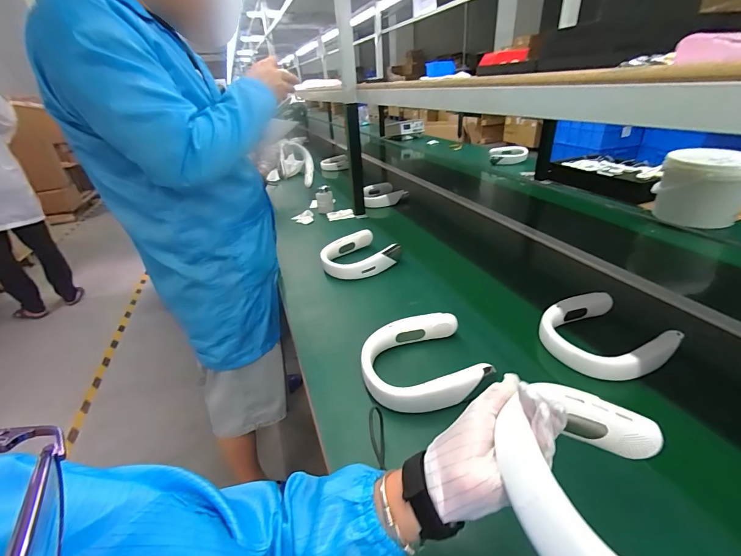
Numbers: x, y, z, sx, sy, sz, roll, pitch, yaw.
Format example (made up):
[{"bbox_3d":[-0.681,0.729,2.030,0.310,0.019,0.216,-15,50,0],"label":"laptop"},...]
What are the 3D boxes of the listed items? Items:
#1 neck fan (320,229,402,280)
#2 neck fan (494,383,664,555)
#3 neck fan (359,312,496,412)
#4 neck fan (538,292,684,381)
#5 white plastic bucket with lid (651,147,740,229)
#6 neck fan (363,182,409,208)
[{"bbox_3d":[-0.037,-0.061,0.982,0.203,0.061,0.188,-27,37,-33],"label":"neck fan"},{"bbox_3d":[0.198,0.175,0.282,0.181,0.040,0.178,21,28,-7],"label":"neck fan"},{"bbox_3d":[0.085,0.148,0.606,0.201,0.061,0.194,-5,30,-1],"label":"neck fan"},{"bbox_3d":[0.424,0.107,0.638,0.188,0.056,0.182,-16,32,-20],"label":"neck fan"},{"bbox_3d":[1.057,-0.279,1.110,0.227,0.236,0.226,22,39,37],"label":"white plastic bucket with lid"},{"bbox_3d":[0.064,-0.374,1.550,0.202,0.067,0.167,-5,30,0],"label":"neck fan"}]

